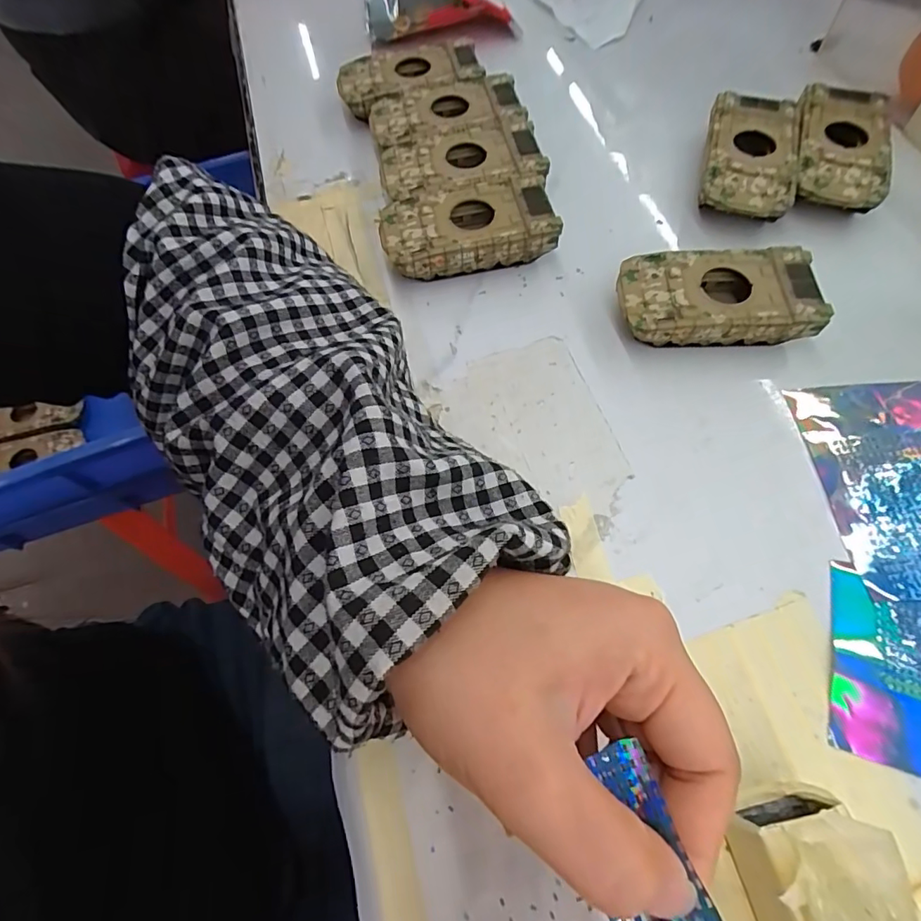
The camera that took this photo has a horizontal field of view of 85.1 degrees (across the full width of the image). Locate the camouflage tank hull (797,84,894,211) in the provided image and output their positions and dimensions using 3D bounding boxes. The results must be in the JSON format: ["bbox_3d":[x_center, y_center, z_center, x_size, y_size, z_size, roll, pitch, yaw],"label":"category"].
[{"bbox_3d":[0.228,-0.186,0.305,0.050,0.024,0.091,12,66,9],"label":"camouflage tank hull"}]

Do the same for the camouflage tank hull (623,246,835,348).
[{"bbox_3d":[0.132,-0.083,0.264,0.094,0.025,0.050,0,64,4],"label":"camouflage tank hull"}]

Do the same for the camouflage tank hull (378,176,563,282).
[{"bbox_3d":[0.004,-0.131,0.292,0.095,0.027,0.048,-10,64,-1],"label":"camouflage tank hull"}]

